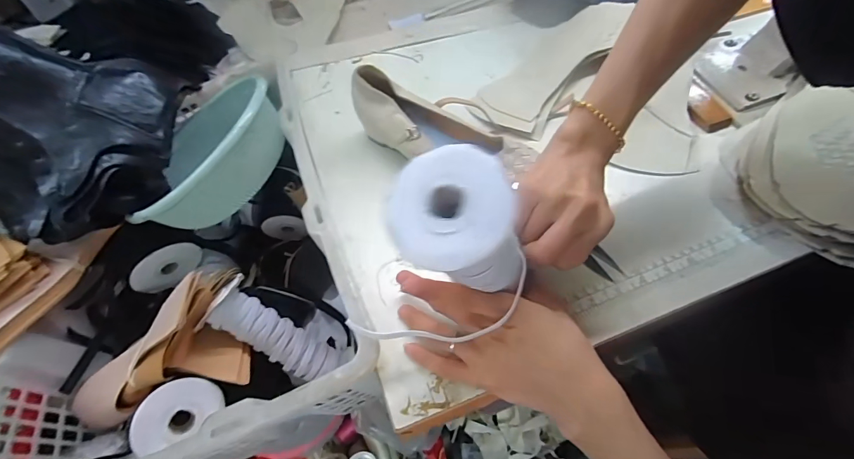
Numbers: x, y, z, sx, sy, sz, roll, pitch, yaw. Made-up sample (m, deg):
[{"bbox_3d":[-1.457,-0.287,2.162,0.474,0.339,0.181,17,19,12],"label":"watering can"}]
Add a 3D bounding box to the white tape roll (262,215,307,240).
[{"bbox_3d":[-0.203,-0.002,0.554,0.059,0.060,0.008,-6,53,0],"label":"white tape roll"}]

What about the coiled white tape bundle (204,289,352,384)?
[{"bbox_3d":[-0.151,0.114,0.402,0.050,0.148,0.048,-23,38,45],"label":"coiled white tape bundle"}]

